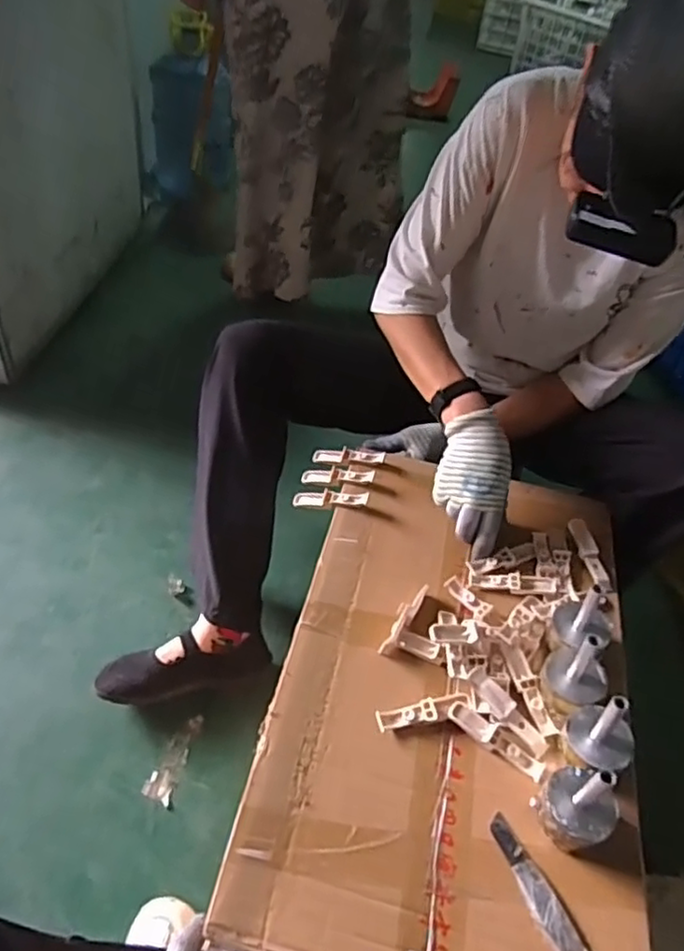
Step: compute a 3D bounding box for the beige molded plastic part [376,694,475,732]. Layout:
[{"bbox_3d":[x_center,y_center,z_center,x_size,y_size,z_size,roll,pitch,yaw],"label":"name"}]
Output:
[{"bbox_3d":[0.084,0.235,0.653,0.100,0.006,0.021,-6,47,-15],"label":"beige molded plastic part"}]

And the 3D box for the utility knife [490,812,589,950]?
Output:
[{"bbox_3d":[0.165,0.353,0.553,0.027,0.008,0.127,-16,50,-23],"label":"utility knife"}]

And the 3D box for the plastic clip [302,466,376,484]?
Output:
[{"bbox_3d":[-0.005,0.000,0.888,0.096,0.015,0.026,5,45,3],"label":"plastic clip"}]

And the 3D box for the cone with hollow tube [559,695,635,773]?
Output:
[{"bbox_3d":[0.241,0.240,0.605,0.054,0.090,0.058,5,45,-5],"label":"cone with hollow tube"}]

